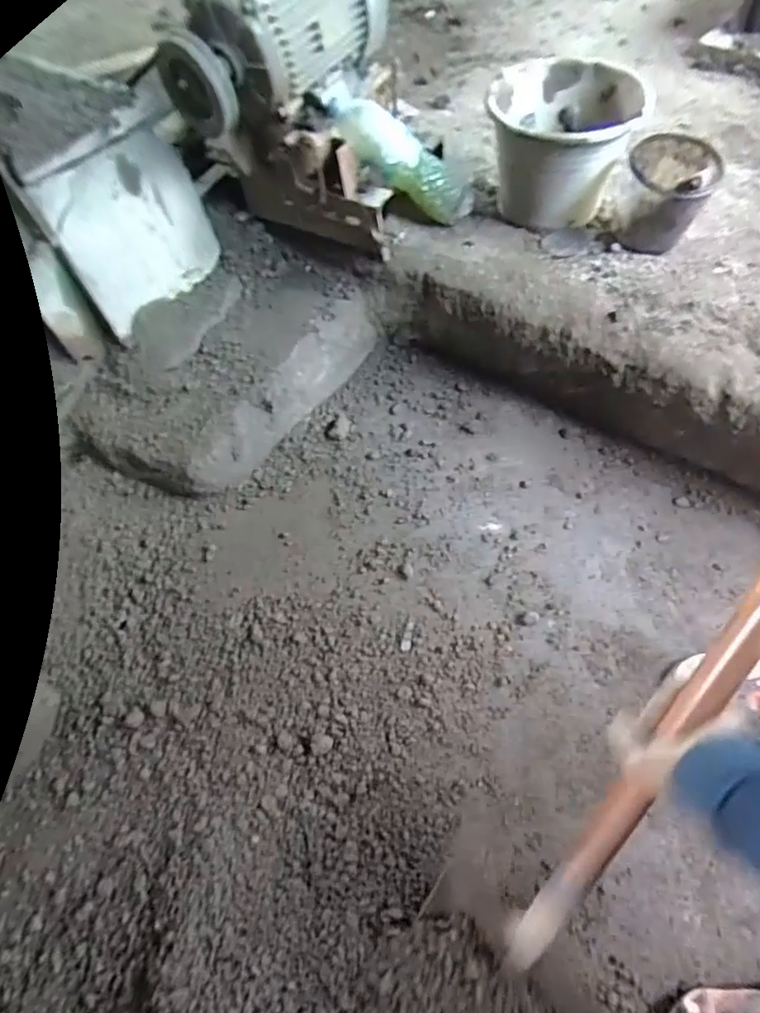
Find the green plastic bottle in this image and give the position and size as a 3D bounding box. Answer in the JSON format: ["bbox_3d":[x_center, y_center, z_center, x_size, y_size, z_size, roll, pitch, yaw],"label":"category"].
[{"bbox_3d":[0.036,-0.624,1.050,0.307,0.073,0.079,29,55,-24],"label":"green plastic bottle"}]

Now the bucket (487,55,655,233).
[{"bbox_3d":[0.322,-0.653,1.079,0.247,0.201,0.280,3,58,6],"label":"bucket"}]

